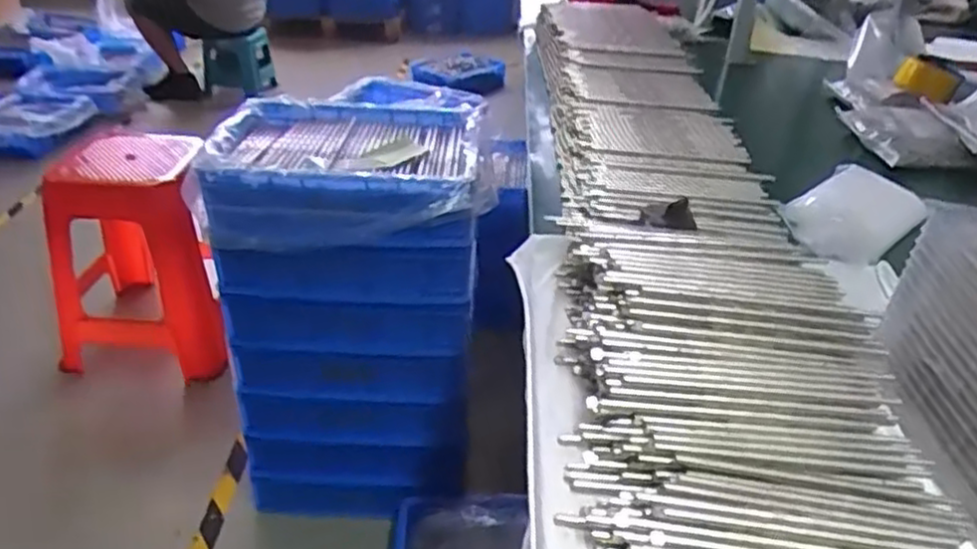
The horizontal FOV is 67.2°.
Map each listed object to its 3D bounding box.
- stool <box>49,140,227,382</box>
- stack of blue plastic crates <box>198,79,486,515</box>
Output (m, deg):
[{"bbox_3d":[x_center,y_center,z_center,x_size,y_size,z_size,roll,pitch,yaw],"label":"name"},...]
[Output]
[{"bbox_3d":[-0.836,-0.056,1.773,0.372,0.512,0.372,-3,32,-1],"label":"stool"},{"bbox_3d":[-0.233,0.080,1.345,0.406,0.678,0.307,3,32,0],"label":"stack of blue plastic crates"}]

